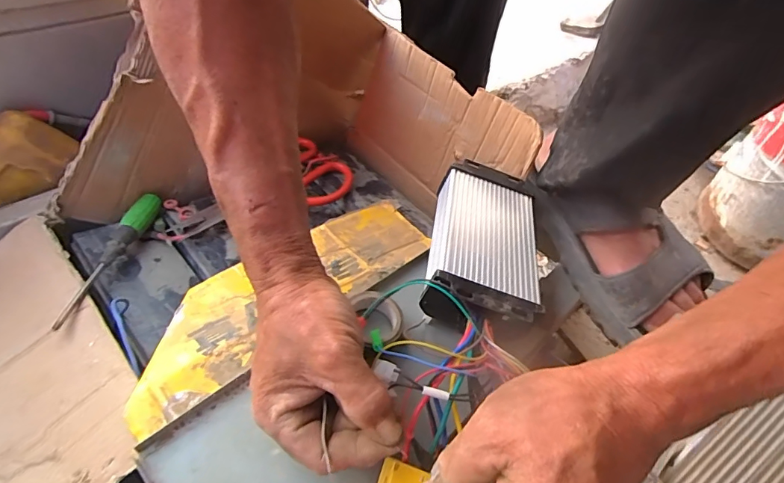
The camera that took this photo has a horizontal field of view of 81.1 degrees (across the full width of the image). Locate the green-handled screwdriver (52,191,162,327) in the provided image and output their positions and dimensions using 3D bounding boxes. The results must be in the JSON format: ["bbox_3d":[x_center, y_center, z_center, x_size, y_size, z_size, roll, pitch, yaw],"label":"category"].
[{"bbox_3d":[-0.247,0.010,0.403,0.020,0.018,0.164,2,42,3],"label":"green-handled screwdriver"}]

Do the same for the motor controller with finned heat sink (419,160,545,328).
[{"bbox_3d":[0.079,-0.001,0.401,0.091,0.045,0.181,9,43,7],"label":"motor controller with finned heat sink"}]

